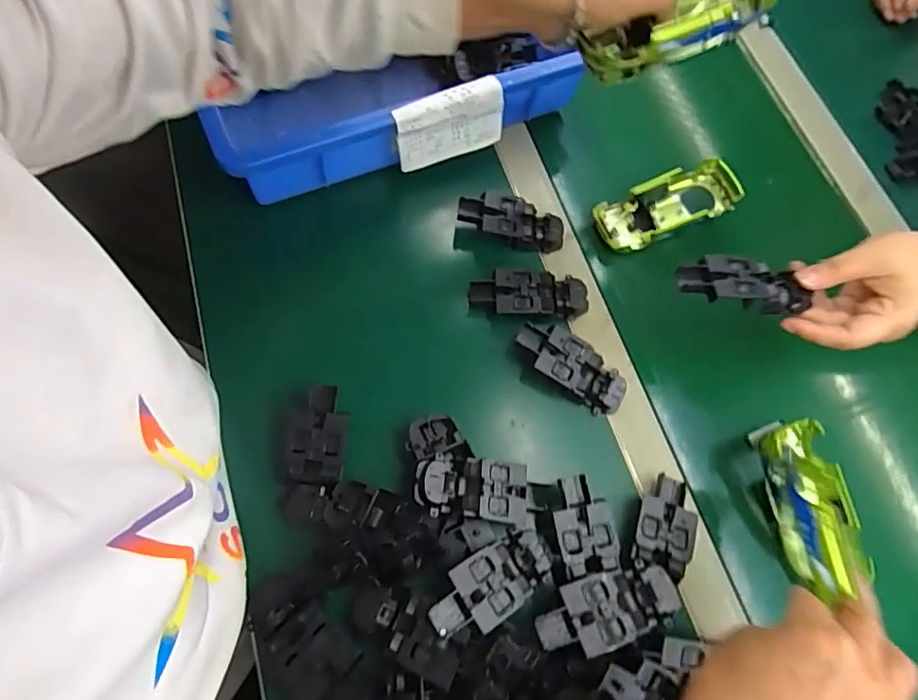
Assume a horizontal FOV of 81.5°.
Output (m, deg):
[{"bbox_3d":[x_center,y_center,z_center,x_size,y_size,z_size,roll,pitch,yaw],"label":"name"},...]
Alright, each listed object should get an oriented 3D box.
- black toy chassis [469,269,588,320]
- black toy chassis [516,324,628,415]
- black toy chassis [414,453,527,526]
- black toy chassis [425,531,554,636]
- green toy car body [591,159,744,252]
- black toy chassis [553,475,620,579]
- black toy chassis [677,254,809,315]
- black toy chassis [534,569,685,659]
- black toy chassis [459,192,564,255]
[{"bbox_3d":[0.061,-0.046,0.465,0.103,0.022,0.041,0,64,-3],"label":"black toy chassis"},{"bbox_3d":[0.093,0.014,0.439,0.099,0.017,0.044,37,67,-4],"label":"black toy chassis"},{"bbox_3d":[0.009,0.101,0.388,0.081,0.019,0.043,6,64,0],"label":"black toy chassis"},{"bbox_3d":[0.024,0.160,0.367,0.095,0.016,0.043,-21,66,-34],"label":"black toy chassis"},{"bbox_3d":[0.199,-0.137,0.514,0.135,0.038,0.059,-22,67,2],"label":"green toy car body"},{"bbox_3d":[0.090,0.127,0.388,0.042,0.014,0.067,-12,66,-9],"label":"black toy chassis"},{"bbox_3d":[0.214,-0.051,0.401,0.096,0.019,0.043,8,64,1],"label":"black toy chassis"},{"bbox_3d":[0.100,0.173,0.356,0.097,0.015,0.042,-14,66,-10],"label":"black toy chassis"},{"bbox_3d":[0.049,-0.115,0.489,0.100,0.025,0.040,16,63,-13],"label":"black toy chassis"}]

